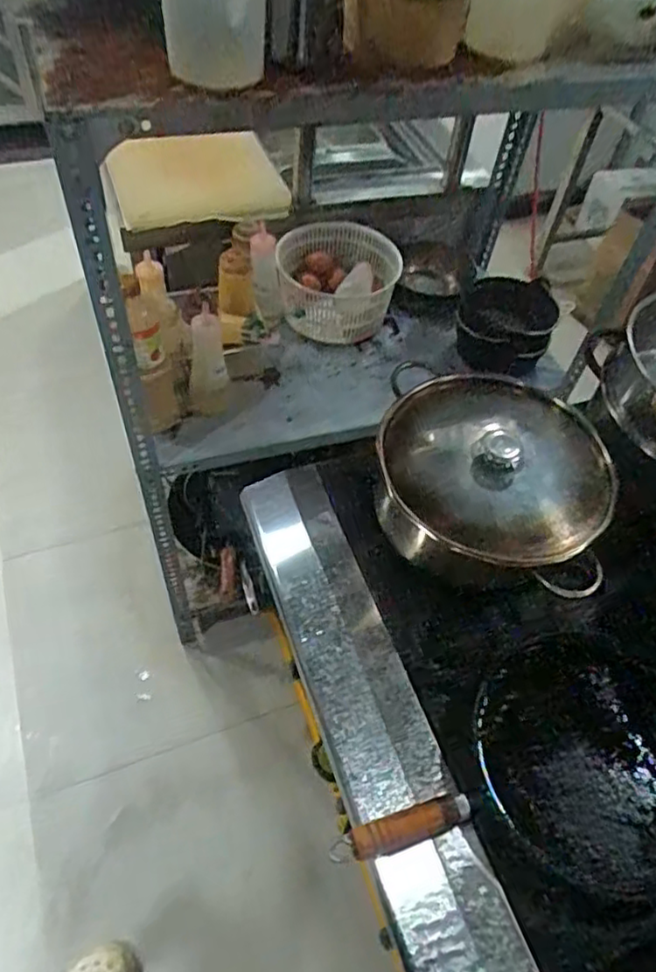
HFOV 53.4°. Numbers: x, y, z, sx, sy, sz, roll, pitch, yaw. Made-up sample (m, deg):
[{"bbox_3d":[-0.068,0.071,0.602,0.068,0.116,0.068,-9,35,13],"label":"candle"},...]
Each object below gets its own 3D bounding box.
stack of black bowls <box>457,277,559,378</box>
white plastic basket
[{"bbox_3d":[0.312,-0.283,1.172,0.168,0.096,0.141,20,53,8],"label":"stack of black bowls"},{"bbox_3d":[0.018,-0.363,1.181,0.217,0.149,0.166,4,53,-4],"label":"white plastic basket"}]

